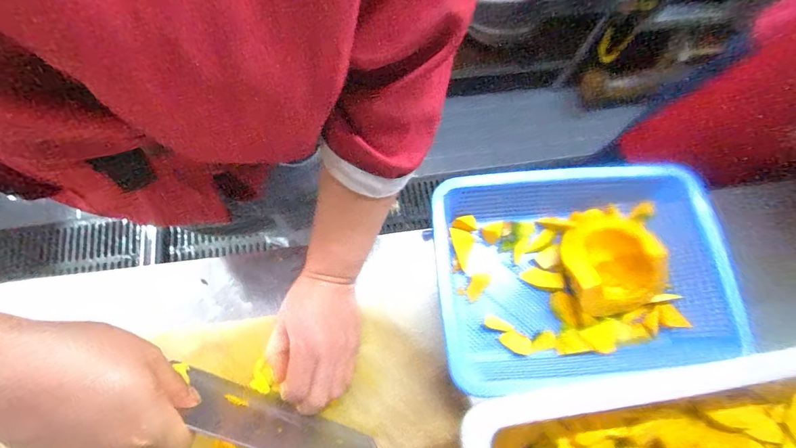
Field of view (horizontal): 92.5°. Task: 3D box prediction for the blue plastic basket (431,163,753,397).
[{"bbox_3d":[0.205,0.053,0.439,0.311,0.102,0.229,-7,74,-5],"label":"blue plastic basket"}]

